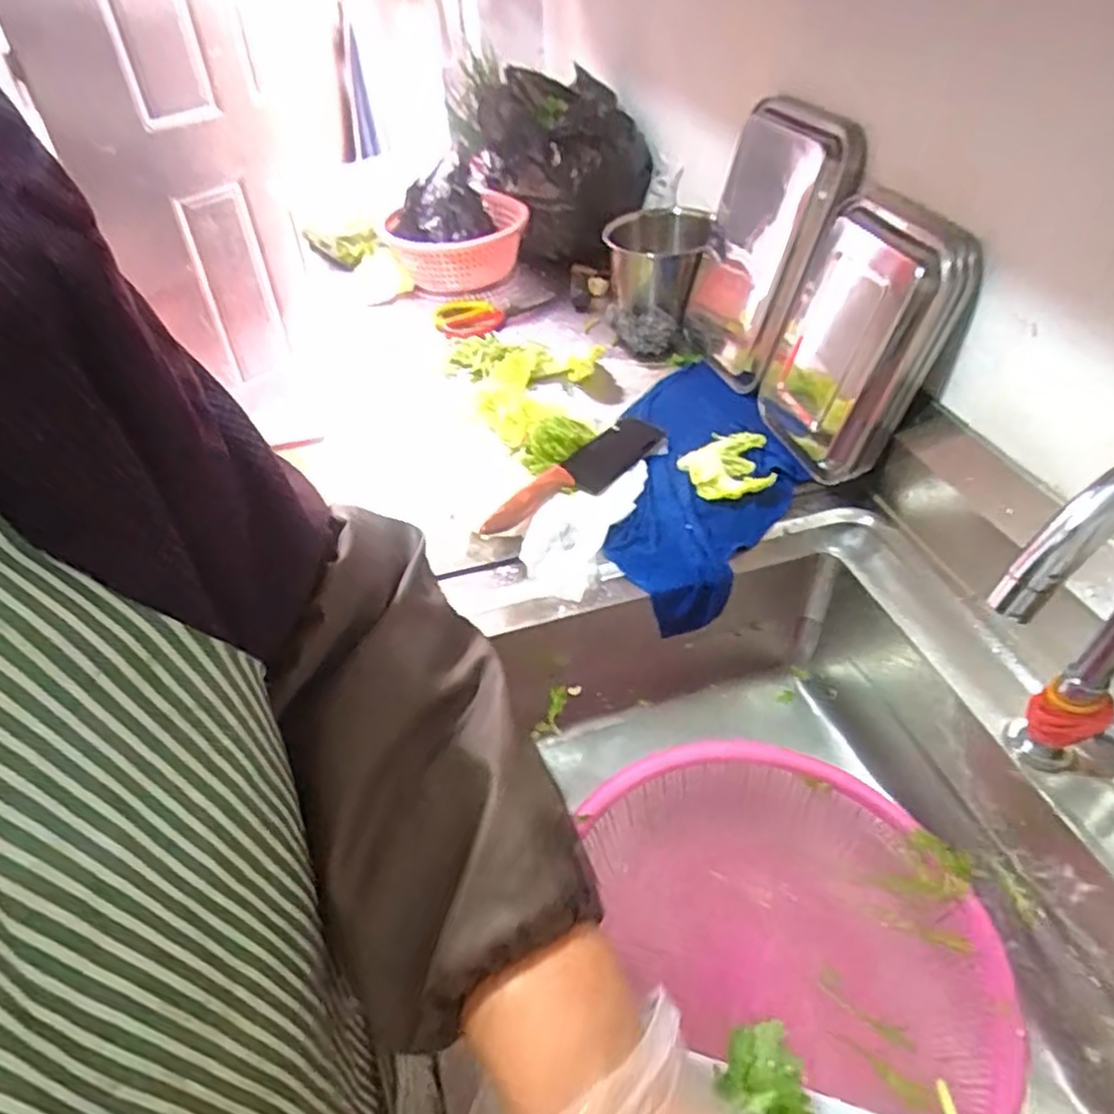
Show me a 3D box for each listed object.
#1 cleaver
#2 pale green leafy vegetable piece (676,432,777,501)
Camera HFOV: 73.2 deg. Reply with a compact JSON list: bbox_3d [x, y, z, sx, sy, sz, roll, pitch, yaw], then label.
[{"bbox_3d":[0.028,-0.091,0.824,0.064,0.032,0.264,26,50,27],"label":"cleaver"},{"bbox_3d":[0.187,-0.102,0.838,0.094,0.028,0.105,1,43,3],"label":"pale green leafy vegetable piece"}]

